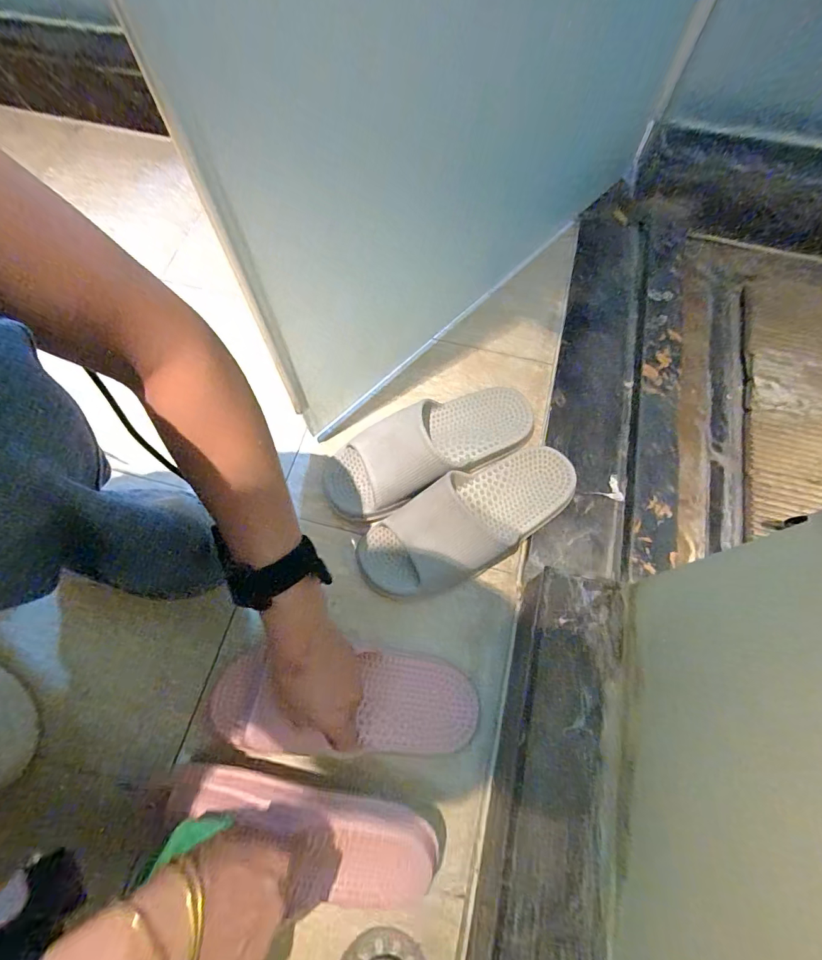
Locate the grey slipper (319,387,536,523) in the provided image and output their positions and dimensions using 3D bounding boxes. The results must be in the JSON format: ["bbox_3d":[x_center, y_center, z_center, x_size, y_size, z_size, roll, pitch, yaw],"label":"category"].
[{"bbox_3d":[0.023,-0.040,0.532,0.266,0.061,0.098,-24,70,-9],"label":"grey slipper"}]

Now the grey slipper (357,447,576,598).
[{"bbox_3d":[0.068,0.044,0.492,0.255,0.066,0.098,-27,71,-10],"label":"grey slipper"}]

